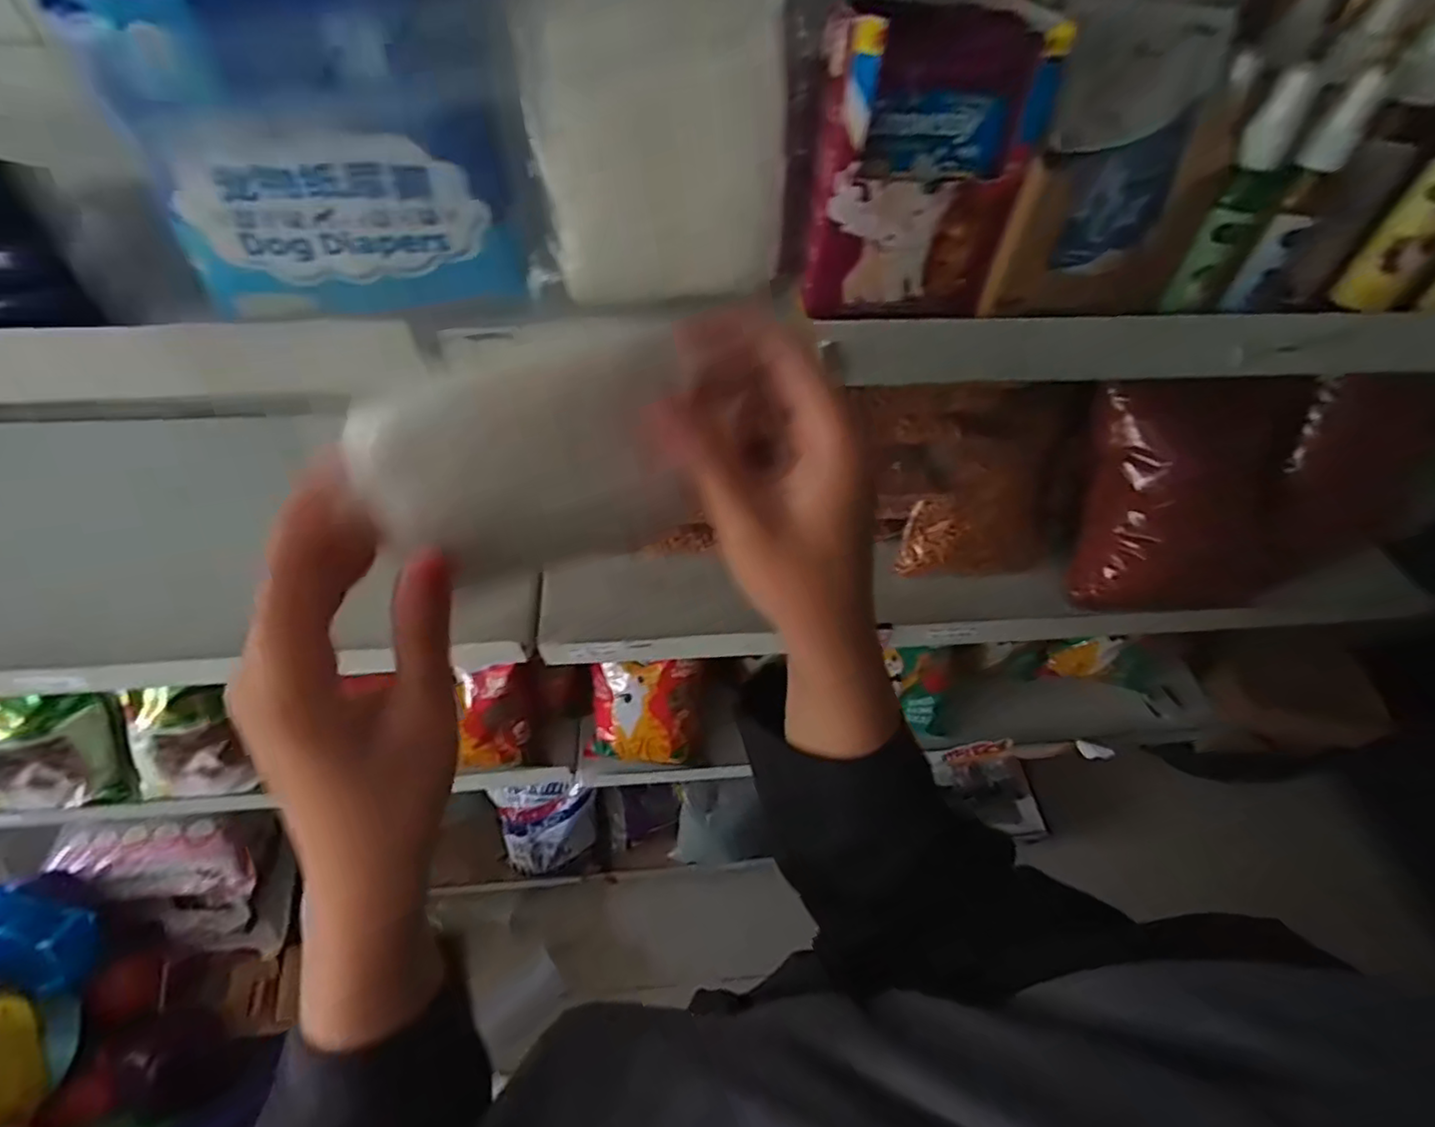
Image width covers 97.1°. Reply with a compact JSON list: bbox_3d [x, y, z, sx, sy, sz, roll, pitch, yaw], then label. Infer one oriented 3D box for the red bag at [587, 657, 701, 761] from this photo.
[{"bbox_3d":[-0.087,0.171,0.760,0.131,0.141,0.045,7,17,9],"label":"red bag"}]

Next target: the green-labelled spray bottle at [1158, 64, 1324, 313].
[{"bbox_3d":[0.247,-0.169,0.299,0.026,0.095,0.029,29,55,20],"label":"green-labelled spray bottle"}]

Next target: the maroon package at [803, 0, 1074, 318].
[{"bbox_3d":[0.094,-0.189,0.303,0.094,0.117,0.068,5,50,1],"label":"maroon package"}]

